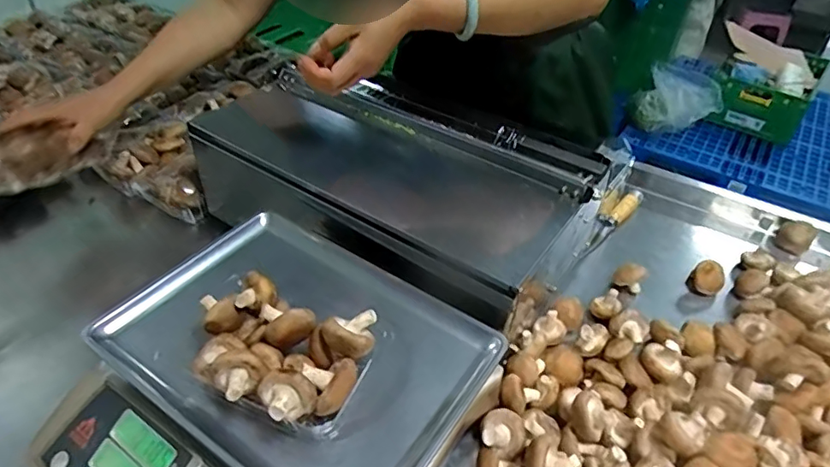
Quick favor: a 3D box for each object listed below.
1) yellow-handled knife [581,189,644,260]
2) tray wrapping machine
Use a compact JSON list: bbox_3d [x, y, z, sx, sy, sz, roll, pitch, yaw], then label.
[{"bbox_3d":[0.306,-0.017,0.836,0.024,0.022,0.192,33,49,30],"label":"yellow-handled knife"},{"bbox_3d":[-0.034,-0.055,0.731,0.495,0.187,0.282,28,47,26],"label":"tray wrapping machine"}]

